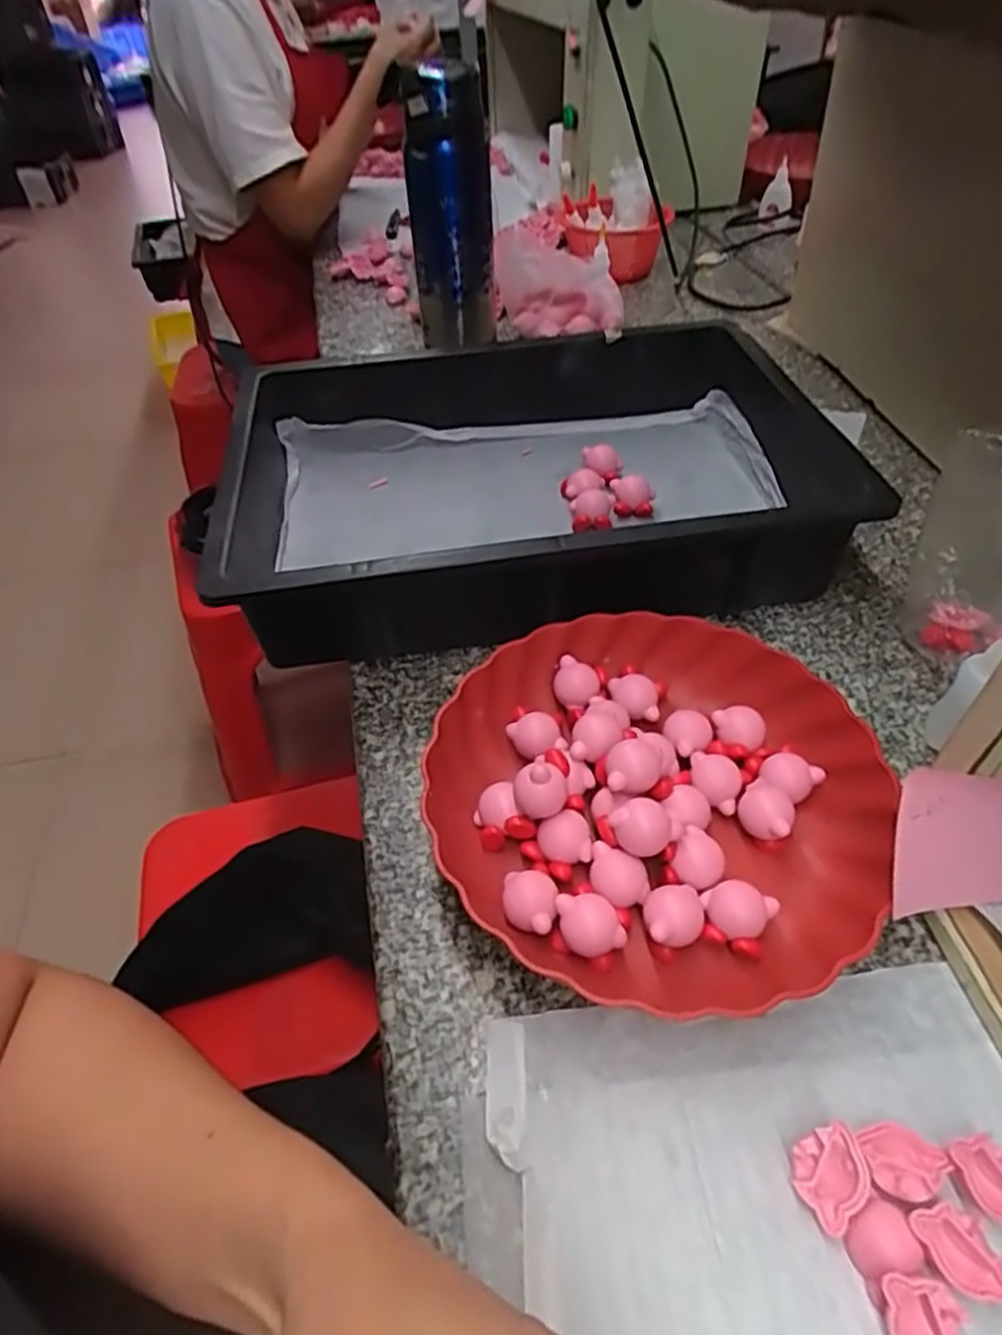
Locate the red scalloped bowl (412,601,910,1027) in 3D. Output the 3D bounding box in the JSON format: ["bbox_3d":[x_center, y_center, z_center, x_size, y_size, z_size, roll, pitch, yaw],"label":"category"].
[{"bbox_3d":[0.083,0.064,0.405,0.233,0.052,0.226,-2,47,2],"label":"red scalloped bowl"}]

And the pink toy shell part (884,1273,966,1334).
[{"bbox_3d":[0.155,0.240,0.268,0.025,0.008,0.032,-7,72,4],"label":"pink toy shell part"}]

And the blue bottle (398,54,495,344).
[{"bbox_3d":[-0.046,-0.409,0.683,0.076,0.236,0.069,-7,47,-3],"label":"blue bottle"}]

